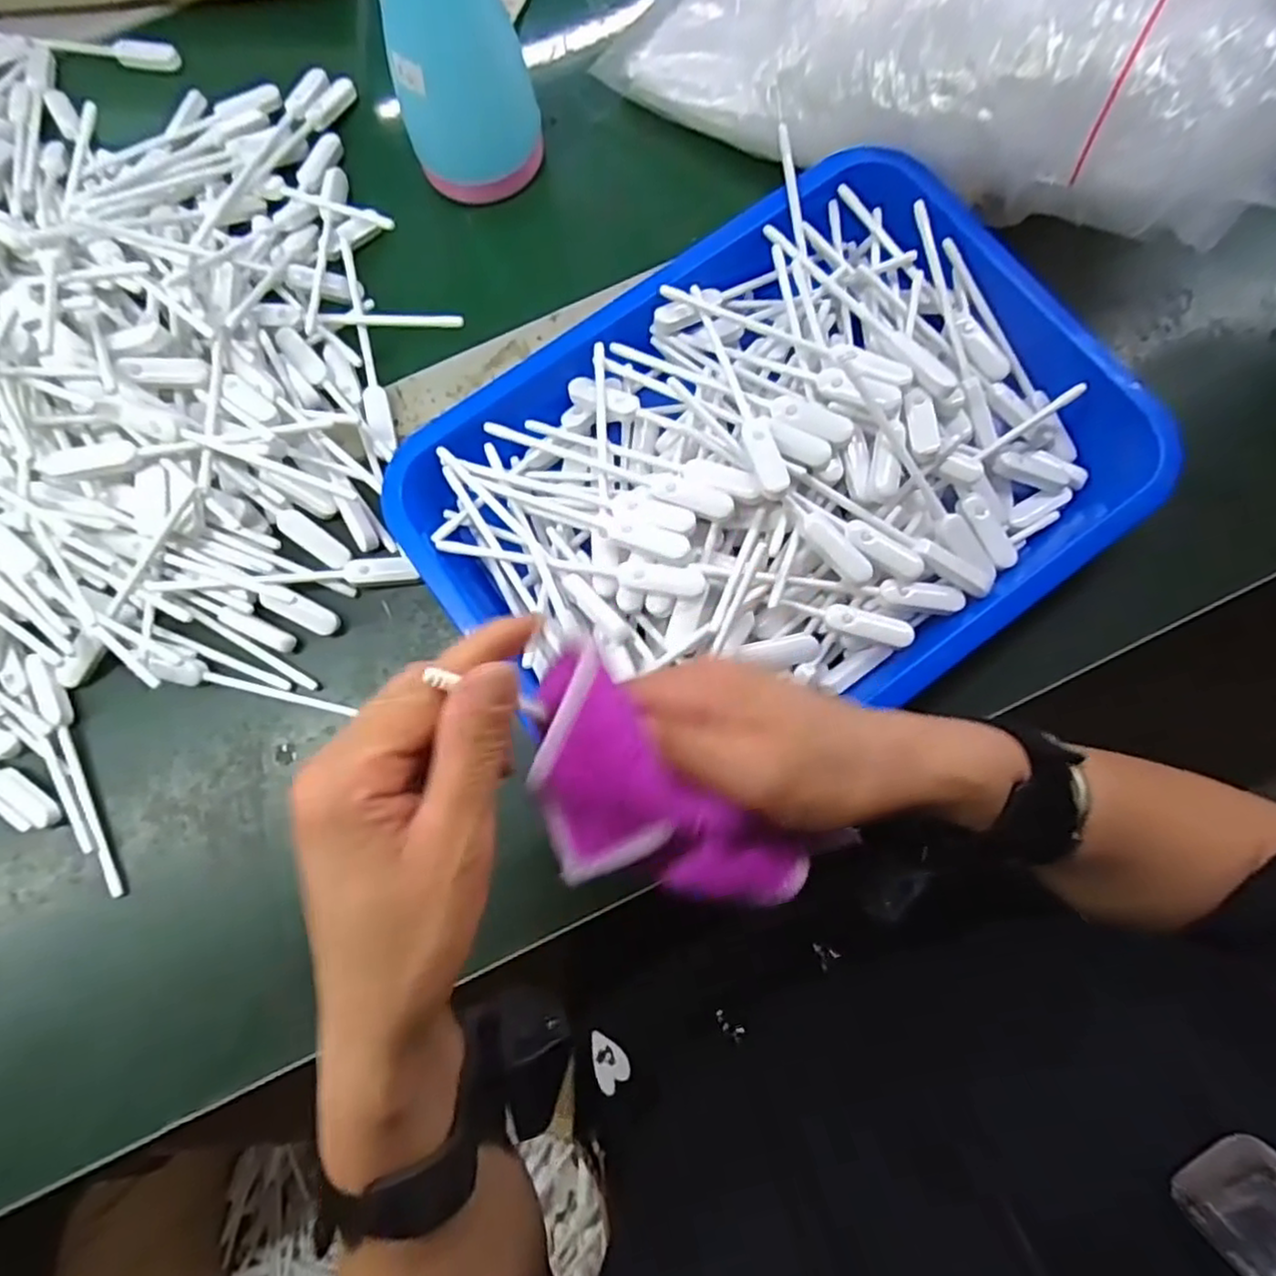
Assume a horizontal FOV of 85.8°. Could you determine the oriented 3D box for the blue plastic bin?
[{"bbox_3d":[0.077,-0.090,0.378,0.361,0.061,0.264,-35,80,-5],"label":"blue plastic bin"}]

